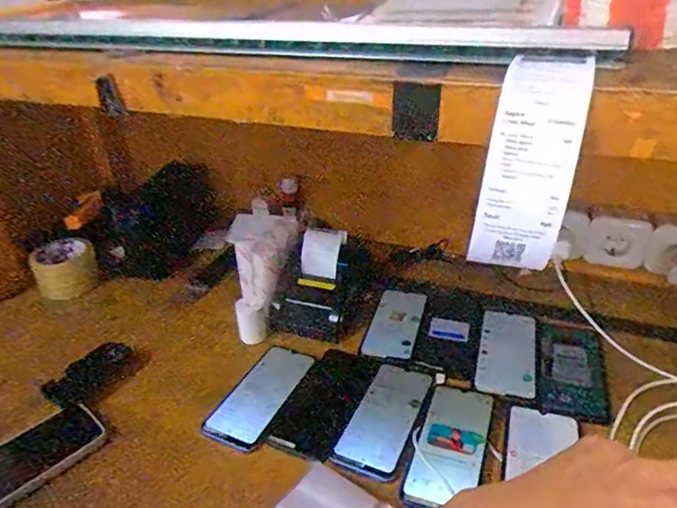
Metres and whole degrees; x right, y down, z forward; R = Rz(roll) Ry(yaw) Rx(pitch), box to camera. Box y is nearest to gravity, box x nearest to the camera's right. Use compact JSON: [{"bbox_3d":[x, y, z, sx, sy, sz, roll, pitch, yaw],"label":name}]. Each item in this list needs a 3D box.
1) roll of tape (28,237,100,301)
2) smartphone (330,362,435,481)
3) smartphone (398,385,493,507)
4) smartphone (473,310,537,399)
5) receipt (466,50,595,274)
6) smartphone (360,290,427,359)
[{"bbox_3d":[-0.443,0.019,0.816,0.086,0.075,0.086,-17,34,-20],"label":"roll of tape"},{"bbox_3d":[0.058,0.188,0.585,0.073,0.006,0.162,13,35,24],"label":"smartphone"},{"bbox_3d":[0.122,0.207,0.545,0.069,0.006,0.164,12,35,23],"label":"smartphone"},{"bbox_3d":[0.226,0.128,0.672,0.071,0.011,0.172,8,34,17],"label":"smartphone"},{"bbox_3d":[0.142,-0.066,0.359,0.057,0.155,0.067,17,10,29],"label":"receipt"},{"bbox_3d":[0.083,0.097,0.723,0.067,0.011,0.138,15,43,12],"label":"smartphone"}]

